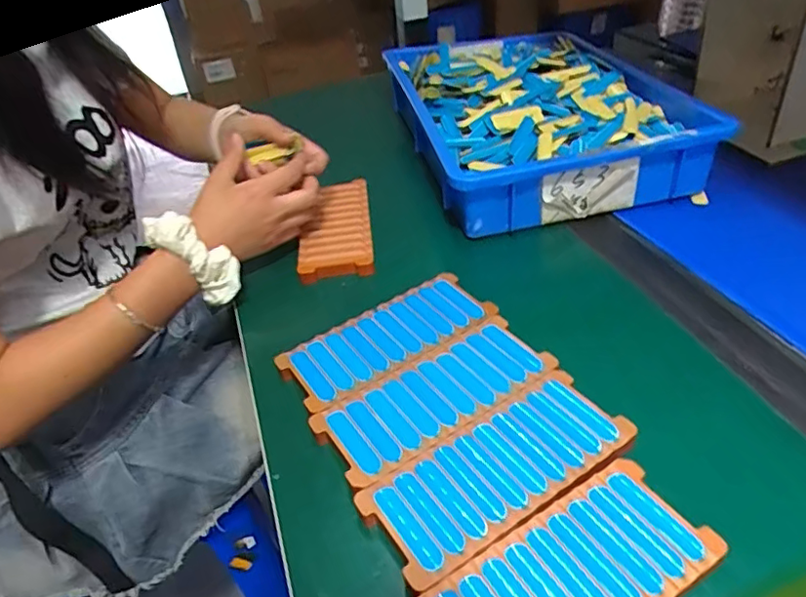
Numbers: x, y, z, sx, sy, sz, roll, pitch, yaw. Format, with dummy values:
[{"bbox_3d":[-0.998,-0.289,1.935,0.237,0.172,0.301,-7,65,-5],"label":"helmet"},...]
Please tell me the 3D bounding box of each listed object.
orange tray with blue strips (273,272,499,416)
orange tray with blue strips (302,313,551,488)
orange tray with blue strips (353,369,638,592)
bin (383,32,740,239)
[{"bbox_3d":[-0.012,0.033,0.487,0.174,0.012,0.074,-27,42,-22],"label":"orange tray with blue strips"},{"bbox_3d":[0.024,0.070,0.429,0.171,0.010,0.074,-26,42,-21],"label":"orange tray with blue strips"},{"bbox_3d":[0.061,0.107,0.371,0.168,0.005,0.075,-26,42,-21],"label":"orange tray with blue strips"},{"bbox_3d":[0.157,-0.230,0.747,0.293,0.093,0.418,-12,39,-4],"label":"bin"}]

